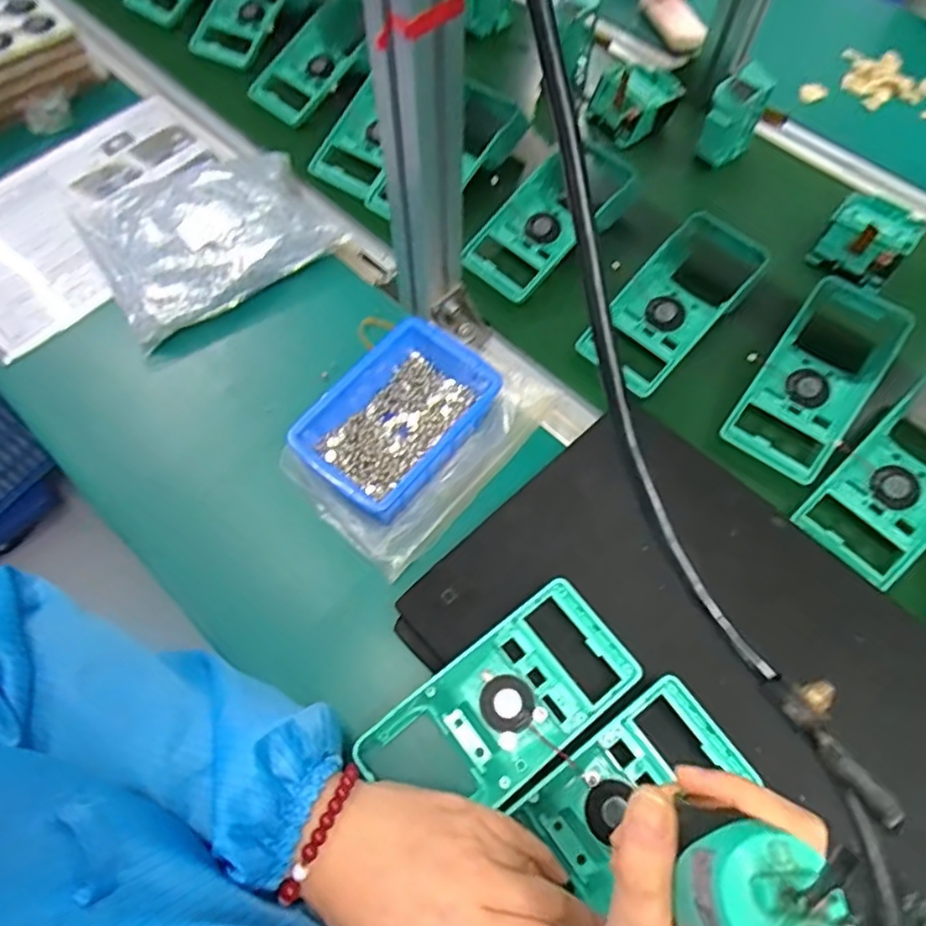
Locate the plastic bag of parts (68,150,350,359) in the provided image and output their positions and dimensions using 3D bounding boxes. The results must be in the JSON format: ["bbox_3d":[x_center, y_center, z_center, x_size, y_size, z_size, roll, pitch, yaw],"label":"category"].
[{"bbox_3d":[-0.236,-0.219,0.594,0.210,0.056,0.158,-31,66,-16],"label":"plastic bag of parts"}]

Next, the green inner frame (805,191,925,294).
[{"bbox_3d":[0.390,-0.218,0.601,0.073,0.046,0.078,37,73,18],"label":"green inner frame"}]

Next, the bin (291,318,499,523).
[{"bbox_3d":[-0.048,-0.034,0.500,0.105,0.051,0.158,33,72,16],"label":"bin"}]

